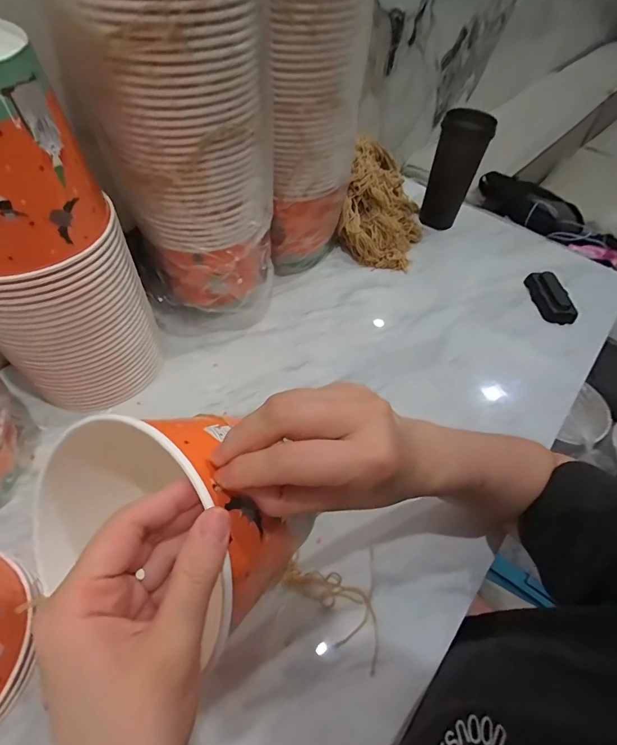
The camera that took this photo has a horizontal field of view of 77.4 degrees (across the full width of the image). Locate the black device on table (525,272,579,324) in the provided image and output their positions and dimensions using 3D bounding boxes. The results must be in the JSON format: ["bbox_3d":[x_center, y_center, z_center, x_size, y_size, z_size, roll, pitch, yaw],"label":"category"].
[{"bbox_3d":[0.396,-0.124,0.625,0.054,0.023,0.099,-1,54,-5],"label":"black device on table"}]

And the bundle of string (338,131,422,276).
[{"bbox_3d":[0.145,-0.324,0.702,0.143,0.111,0.278,12,54,5],"label":"bundle of string"}]

